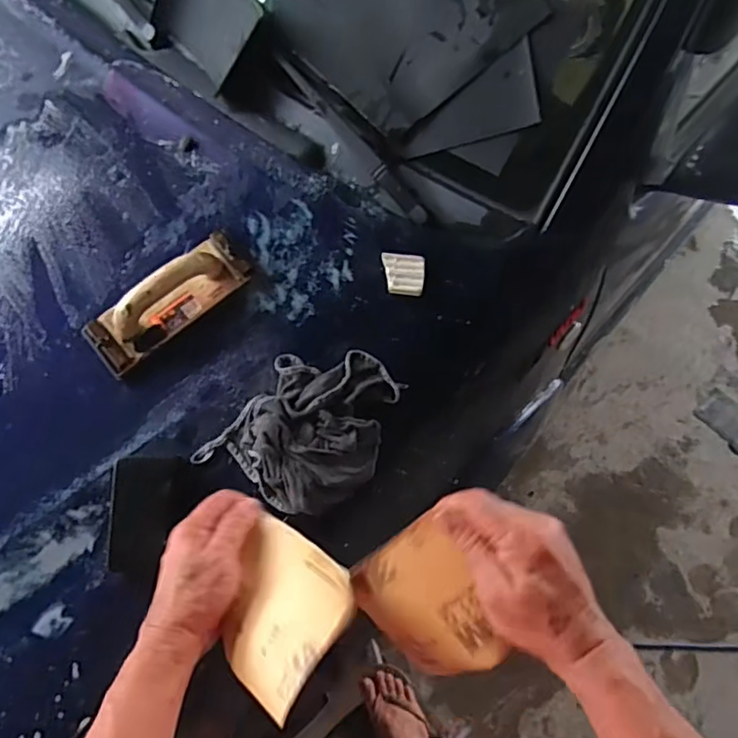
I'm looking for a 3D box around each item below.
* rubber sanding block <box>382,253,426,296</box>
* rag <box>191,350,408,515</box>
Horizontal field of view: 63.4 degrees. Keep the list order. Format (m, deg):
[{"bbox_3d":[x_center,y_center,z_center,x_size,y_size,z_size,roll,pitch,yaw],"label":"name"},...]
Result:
[{"bbox_3d":[0.046,-0.124,0.778,0.053,0.017,0.051,4,66,0],"label":"rubber sanding block"},{"bbox_3d":[-0.070,0.064,0.732,0.184,0.044,0.216,31,69,12],"label":"rag"}]

